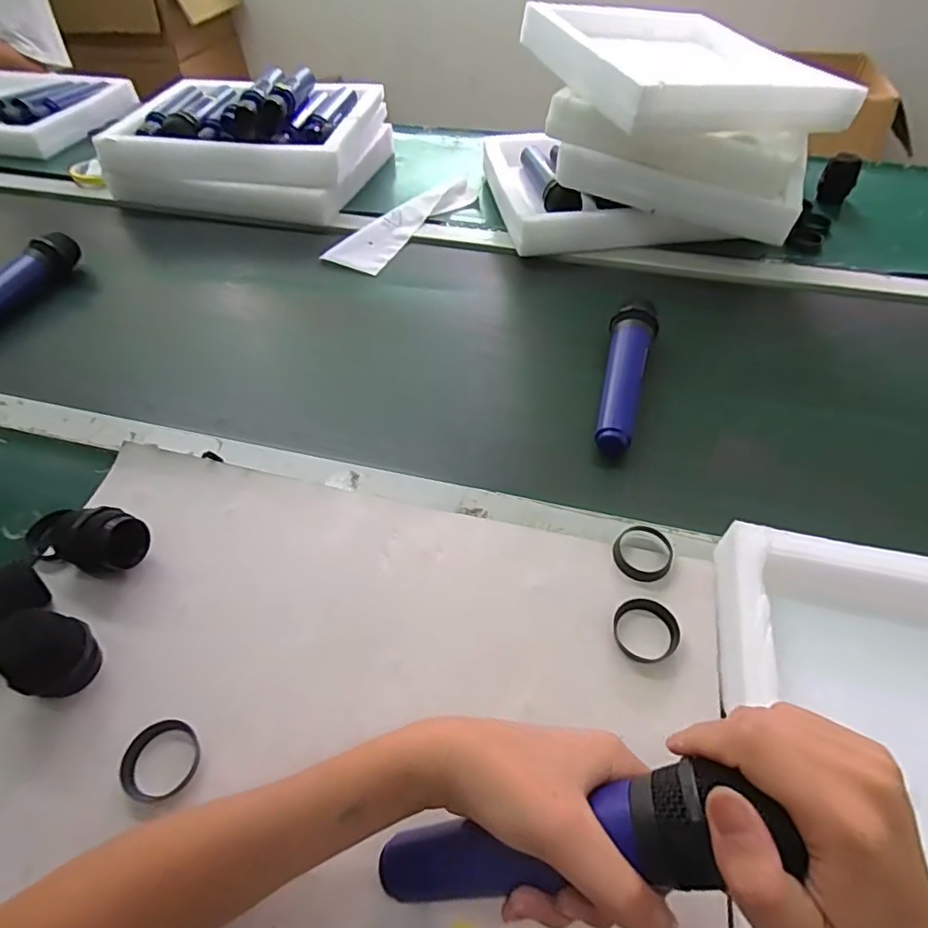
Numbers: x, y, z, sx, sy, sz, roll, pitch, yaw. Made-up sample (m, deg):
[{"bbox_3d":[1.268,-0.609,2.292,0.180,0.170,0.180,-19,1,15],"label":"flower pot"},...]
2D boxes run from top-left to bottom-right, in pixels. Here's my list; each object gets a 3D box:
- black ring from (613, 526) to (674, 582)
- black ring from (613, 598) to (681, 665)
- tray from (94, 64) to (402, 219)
[{"bbox_3d":[0.138,0.067,0.421,0.043,0.011,0.045,-1,49,2],"label":"black ring"},{"bbox_3d":[0.127,0.115,0.383,0.043,0.012,0.044,-1,49,2],"label":"black ring"},{"bbox_3d":[-0.320,-0.516,0.862,0.356,0.123,0.301,7,50,9],"label":"tray"}]

